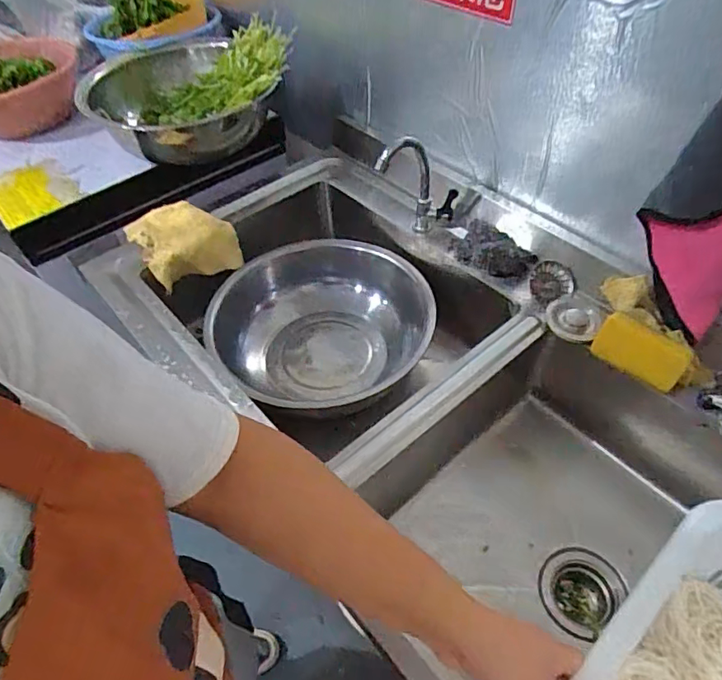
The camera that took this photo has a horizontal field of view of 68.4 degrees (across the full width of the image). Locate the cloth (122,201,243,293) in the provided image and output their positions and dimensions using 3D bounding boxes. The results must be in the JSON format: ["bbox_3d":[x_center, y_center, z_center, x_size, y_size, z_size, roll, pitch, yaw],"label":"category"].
[{"bbox_3d":[-0.319,-0.179,0.969,0.166,0.089,0.145,-28,53,-20],"label":"cloth"}]

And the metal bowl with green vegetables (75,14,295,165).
[{"bbox_3d":[-0.339,-0.483,1.062,0.386,0.163,0.298,1,49,4],"label":"metal bowl with green vegetables"}]

